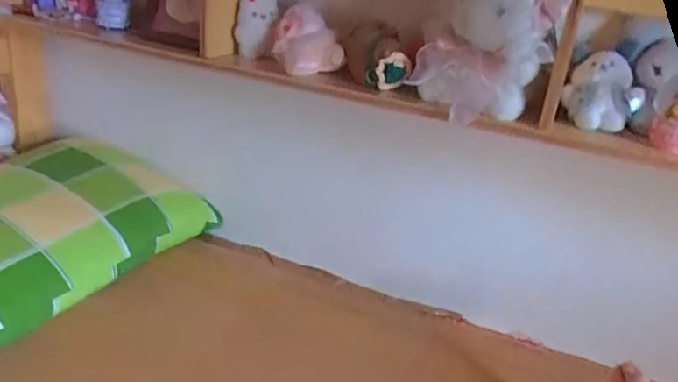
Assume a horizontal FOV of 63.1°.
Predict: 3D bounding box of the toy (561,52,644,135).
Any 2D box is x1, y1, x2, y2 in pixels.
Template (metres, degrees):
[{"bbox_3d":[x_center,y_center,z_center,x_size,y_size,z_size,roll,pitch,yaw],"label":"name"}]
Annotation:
[{"bbox_3d":[0.336,-0.128,0.702,0.087,0.082,0.087,20,27,29],"label":"toy"}]

